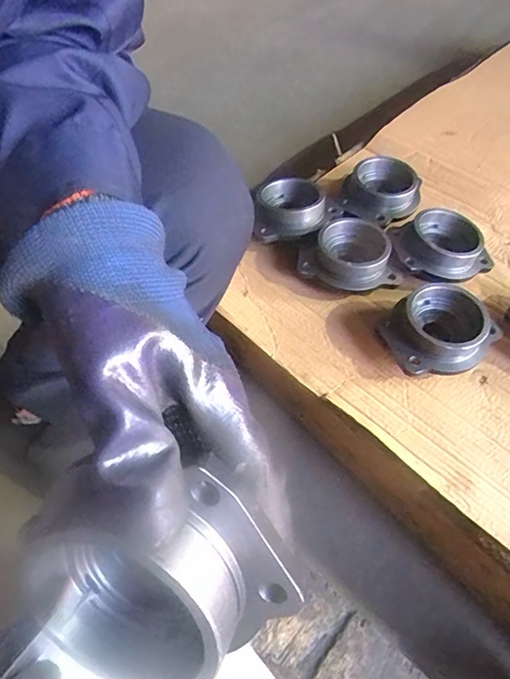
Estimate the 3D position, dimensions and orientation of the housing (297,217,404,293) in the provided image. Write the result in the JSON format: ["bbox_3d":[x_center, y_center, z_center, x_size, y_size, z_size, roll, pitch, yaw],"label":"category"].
[{"bbox_3d":[0.120,-0.097,0.576,0.120,0.053,0.094,23,59,14],"label":"housing"}]

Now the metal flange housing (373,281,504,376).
[{"bbox_3d":[0.196,-0.011,0.511,0.113,0.055,0.100,-26,60,-17],"label":"metal flange housing"}]

